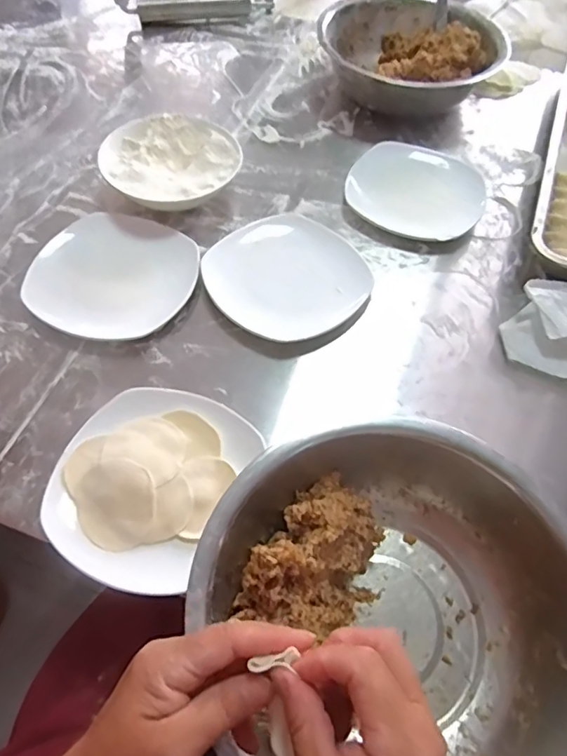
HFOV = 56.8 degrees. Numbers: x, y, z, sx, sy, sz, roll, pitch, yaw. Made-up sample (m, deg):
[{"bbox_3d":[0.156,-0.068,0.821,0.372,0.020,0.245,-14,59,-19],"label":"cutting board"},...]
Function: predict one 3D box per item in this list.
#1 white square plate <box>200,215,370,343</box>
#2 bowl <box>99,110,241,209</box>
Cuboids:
[{"bbox_3d":[0.005,-0.120,0.607,0.168,0.027,0.166,-39,67,-23],"label":"white square plate"},{"bbox_3d":[-0.139,-0.264,0.670,0.159,0.055,0.164,1,58,-2],"label":"bowl"}]

